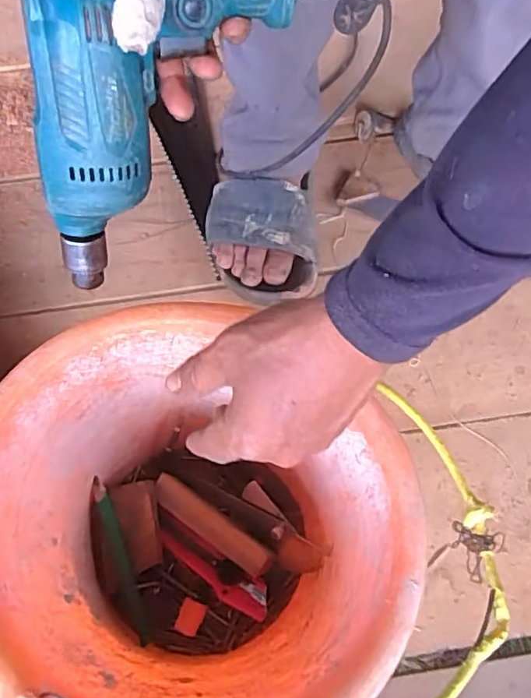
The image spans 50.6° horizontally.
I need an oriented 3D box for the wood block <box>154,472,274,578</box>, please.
[{"bbox_3d":[-0.048,0.149,0.481,0.120,0.011,0.026,33,71,15],"label":"wood block"}]

